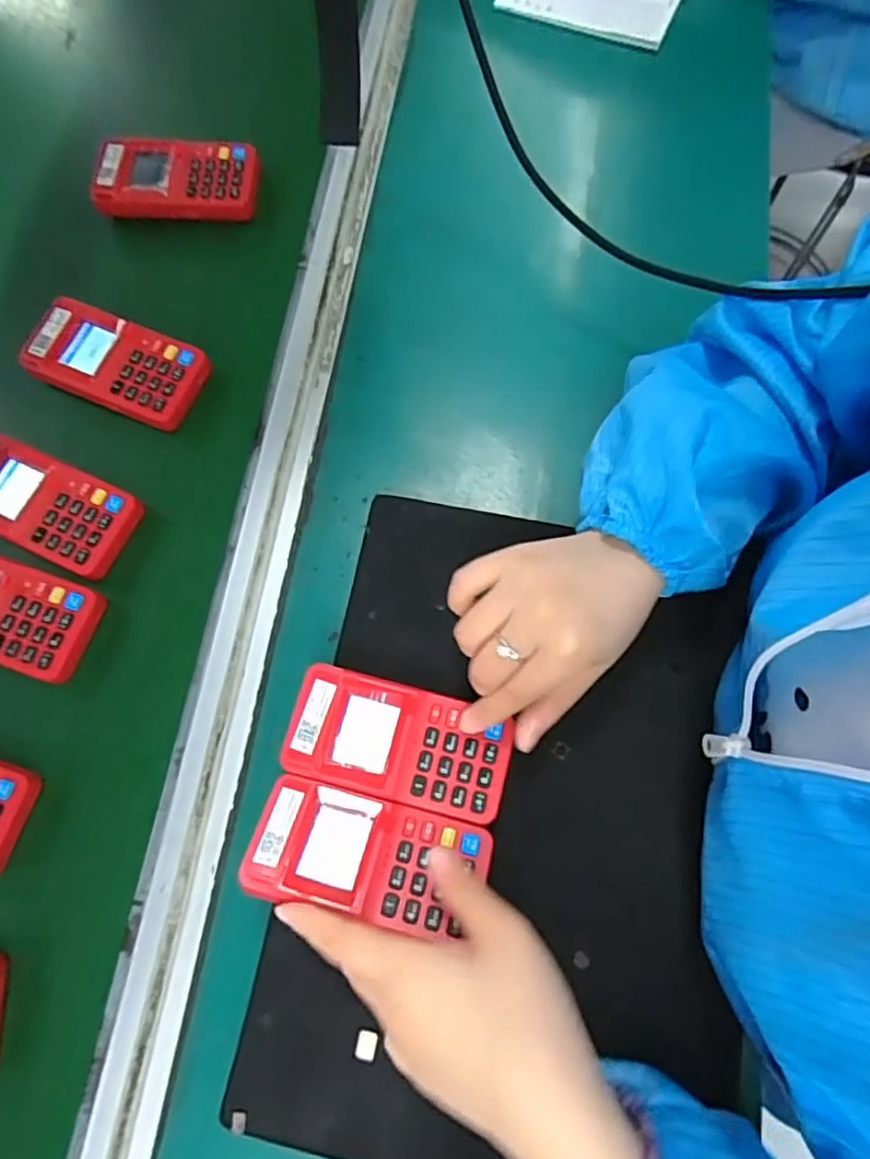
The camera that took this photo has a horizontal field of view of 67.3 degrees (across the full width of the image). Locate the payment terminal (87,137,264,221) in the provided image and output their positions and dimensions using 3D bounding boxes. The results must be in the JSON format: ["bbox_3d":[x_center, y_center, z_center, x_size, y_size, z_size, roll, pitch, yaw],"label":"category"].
[{"bbox_3d":[-0.200,-0.313,0.508,0.126,0.023,0.061,0,72,2],"label":"payment terminal"}]

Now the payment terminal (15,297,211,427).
[{"bbox_3d":[-0.226,-0.153,0.462,0.123,0.025,0.062,21,74,8],"label":"payment terminal"}]

